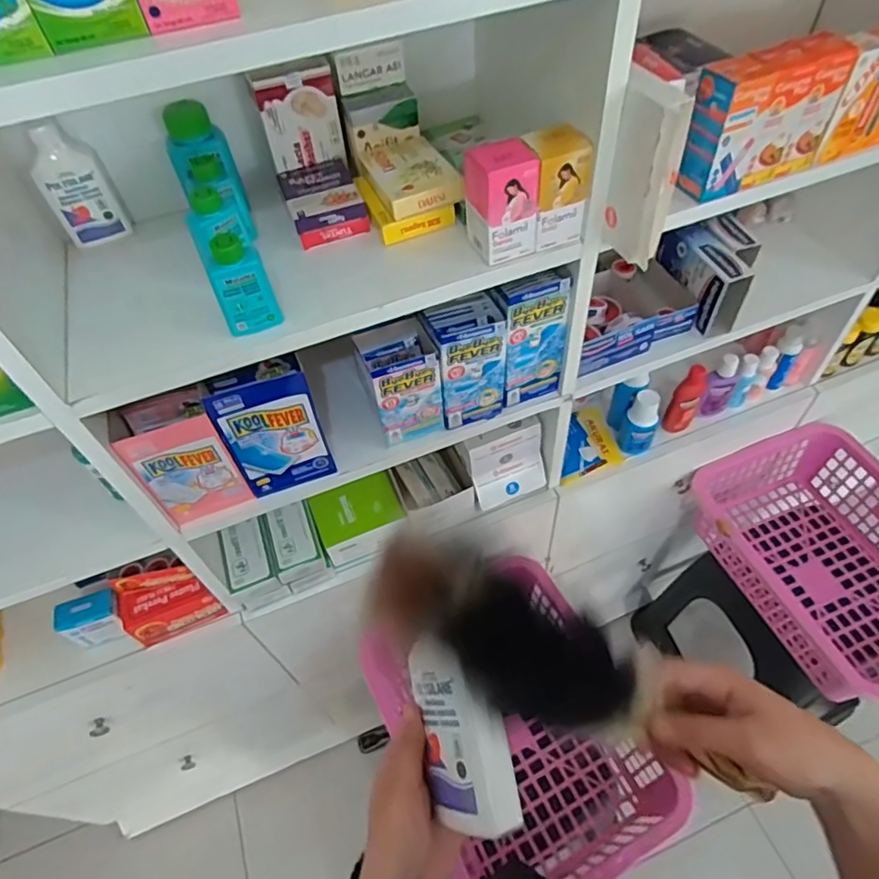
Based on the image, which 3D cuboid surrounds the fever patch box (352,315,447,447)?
[{"bbox_3d":[-0.044,-0.063,0.668,0.082,0.120,0.068,-16,52,-8],"label":"fever patch box"}]

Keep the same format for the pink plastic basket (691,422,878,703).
[{"bbox_3d":[0.638,0.198,0.965,0.296,0.158,0.417,-18,52,-10],"label":"pink plastic basket"}]

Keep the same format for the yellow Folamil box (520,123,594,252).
[{"bbox_3d":[0.103,-0.230,0.532,0.052,0.091,0.055,-12,52,-5],"label":"yellow Folamil box"}]

